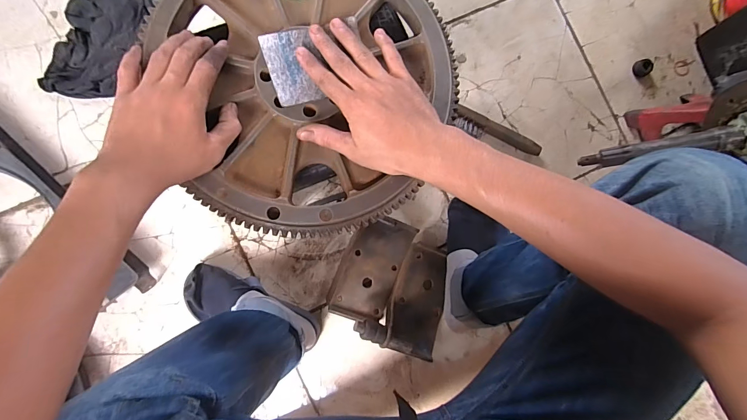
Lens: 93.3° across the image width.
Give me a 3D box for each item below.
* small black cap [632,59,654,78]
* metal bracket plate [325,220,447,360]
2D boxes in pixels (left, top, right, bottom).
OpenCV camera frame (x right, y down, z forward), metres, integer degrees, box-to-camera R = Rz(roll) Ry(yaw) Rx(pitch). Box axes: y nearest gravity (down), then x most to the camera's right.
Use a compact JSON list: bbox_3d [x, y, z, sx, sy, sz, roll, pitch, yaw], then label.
[{"bbox_3d":[0.577,-0.304,0.754,0.039,0.016,0.035,-22,90,-5],"label":"small black cap"},{"bbox_3d":[0.042,0.140,0.663,0.221,0.067,0.220,21,86,-4],"label":"metal bracket plate"}]

